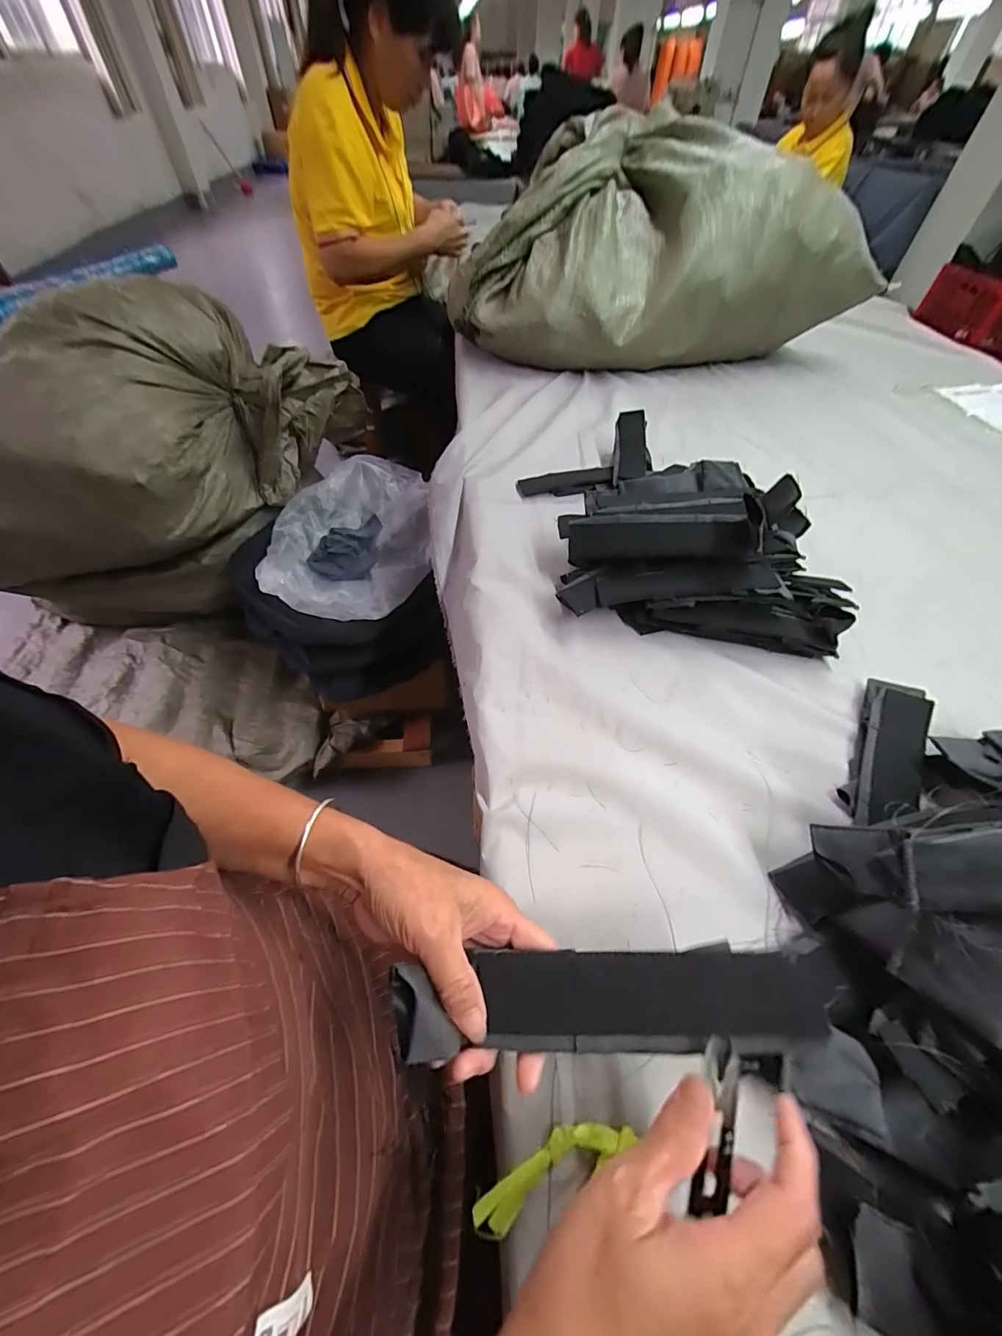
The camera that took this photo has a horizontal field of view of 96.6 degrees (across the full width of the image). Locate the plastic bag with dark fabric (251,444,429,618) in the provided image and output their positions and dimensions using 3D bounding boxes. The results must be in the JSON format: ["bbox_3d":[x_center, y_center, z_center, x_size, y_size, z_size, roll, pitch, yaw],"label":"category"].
[{"bbox_3d":[-0.303,-0.271,0.925,0.333,0.118,0.394,23,56,15],"label":"plastic bag with dark fabric"}]

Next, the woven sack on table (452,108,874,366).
[{"bbox_3d":[0.285,-0.869,0.938,0.748,0.298,0.456,-5,54,-6],"label":"woven sack on table"}]

